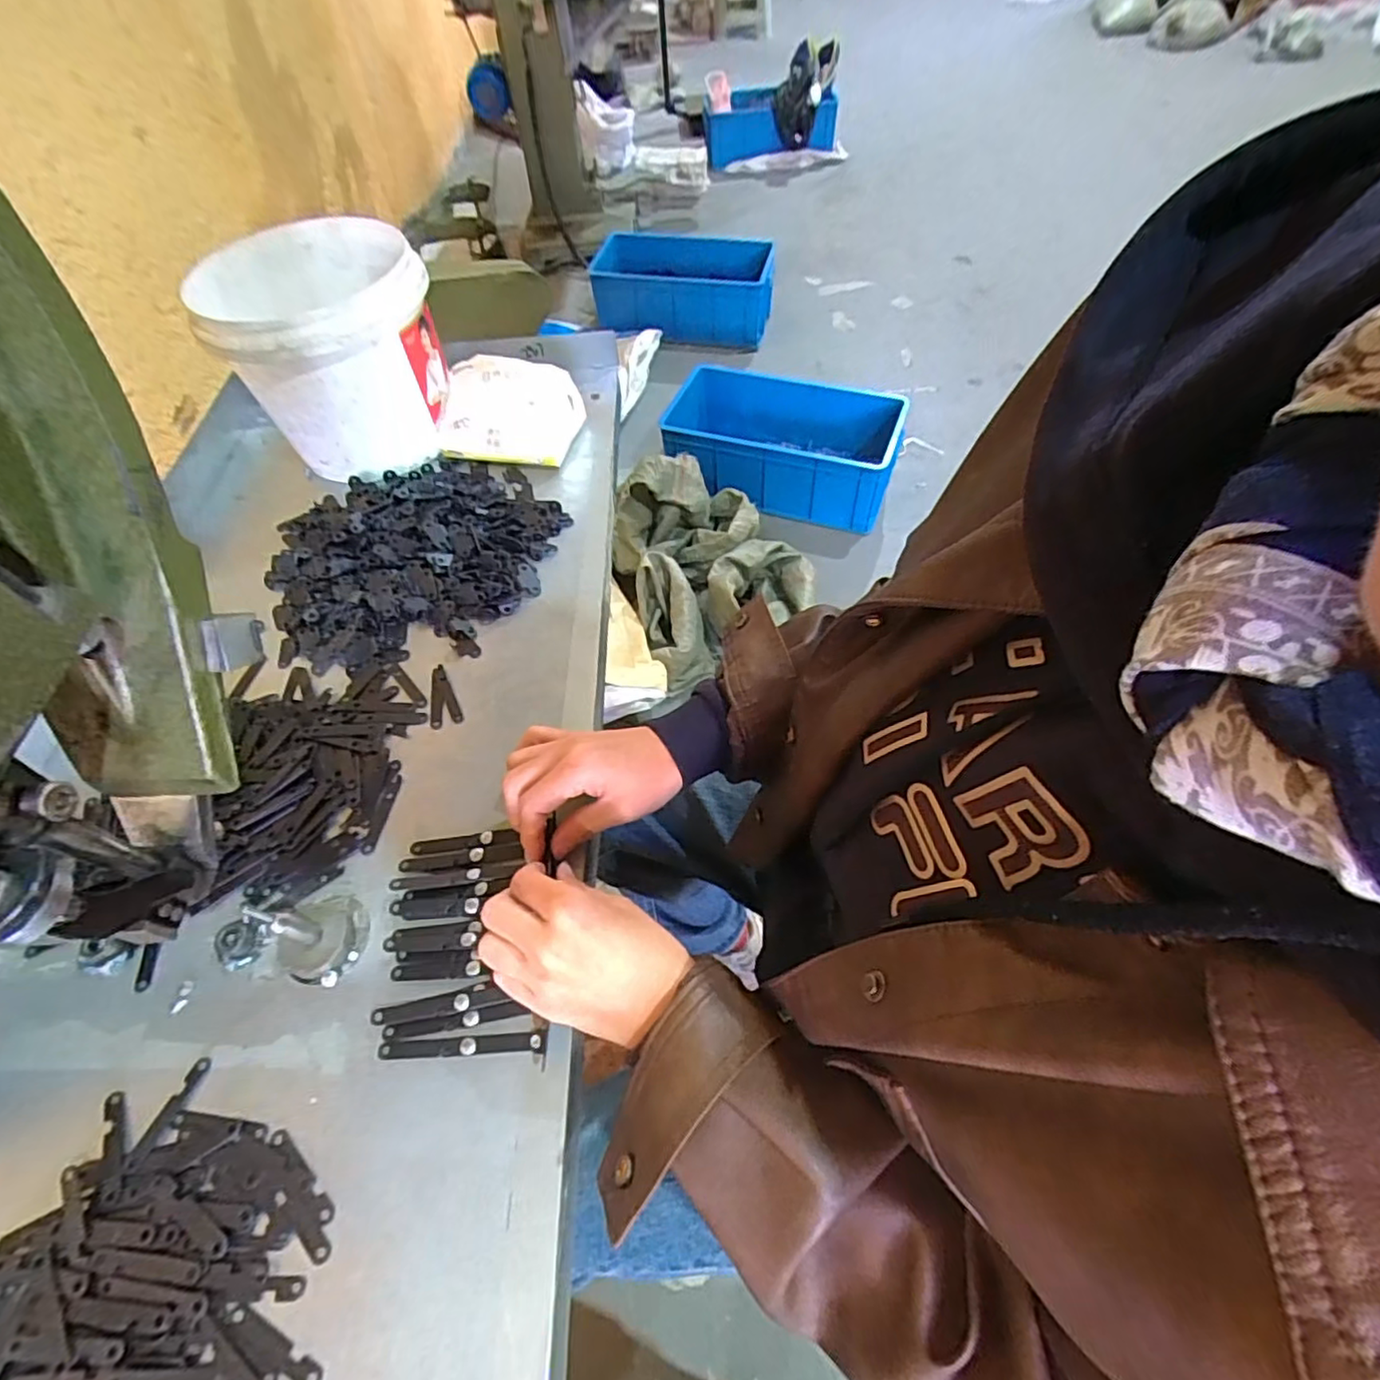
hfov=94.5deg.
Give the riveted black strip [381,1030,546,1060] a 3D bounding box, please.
[{"bbox_3d":[-0.122,0.190,0.340,0.089,0.004,0.010,-5,57,0],"label":"riveted black strip"}]

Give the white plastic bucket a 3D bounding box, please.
[{"bbox_3d":[-0.318,-0.308,0.585,0.172,0.138,0.180,-2,57,3],"label":"white plastic bucket"}]

